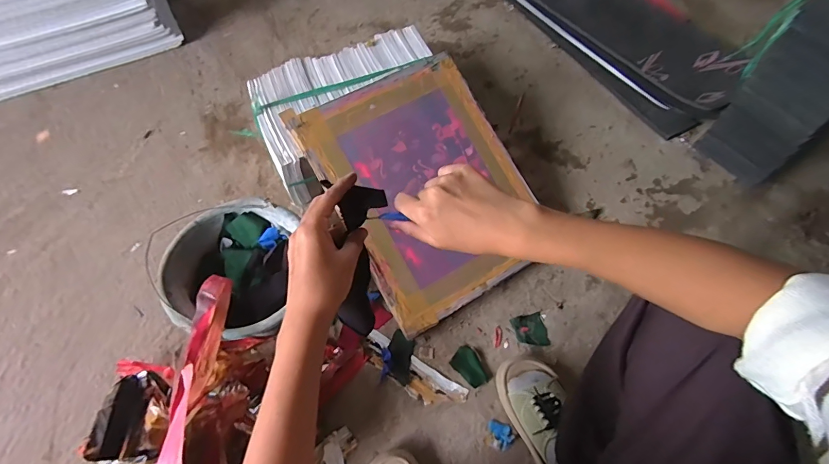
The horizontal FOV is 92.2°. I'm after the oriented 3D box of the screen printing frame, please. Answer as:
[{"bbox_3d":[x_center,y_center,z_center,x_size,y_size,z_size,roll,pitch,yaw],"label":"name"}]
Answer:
[{"bbox_3d":[0.026,-0.091,0.762,0.348,0.032,0.453,-29,87,-12],"label":"screen printing frame"}]

